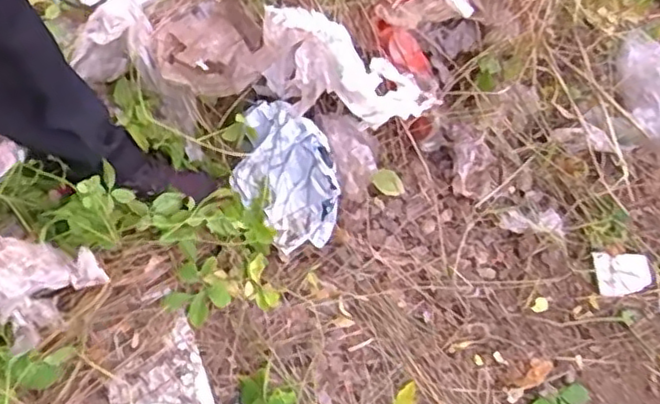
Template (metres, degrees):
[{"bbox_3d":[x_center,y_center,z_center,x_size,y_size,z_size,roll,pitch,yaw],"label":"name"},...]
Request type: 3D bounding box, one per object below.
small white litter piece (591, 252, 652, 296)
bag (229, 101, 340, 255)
[{"bbox_3d":[0.452,0.109,0.996,0.081,0.005,0.066,-5,77,3],"label":"small white litter piece"},{"bbox_3d":[-0.068,-0.033,0.918,0.146,0.127,0.186,-6,63,-5],"label":"bag"}]

